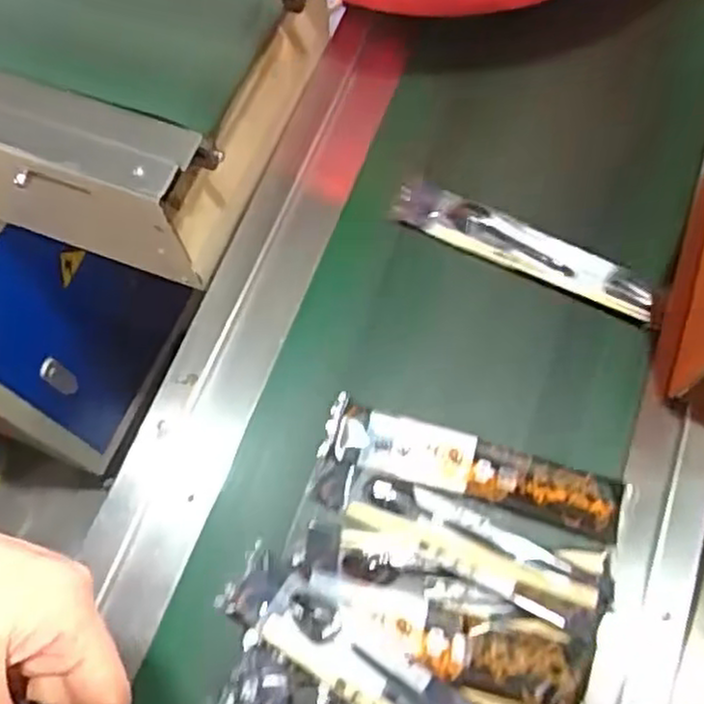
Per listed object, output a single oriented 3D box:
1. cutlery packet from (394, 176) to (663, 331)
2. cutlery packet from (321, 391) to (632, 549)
[{"bbox_3d":[0.151,-0.092,0.660,0.235,0.011,0.052,26,72,11],"label":"cutlery packet"},{"bbox_3d":[0.094,0.090,0.584,0.232,0.012,0.051,16,70,8],"label":"cutlery packet"}]

